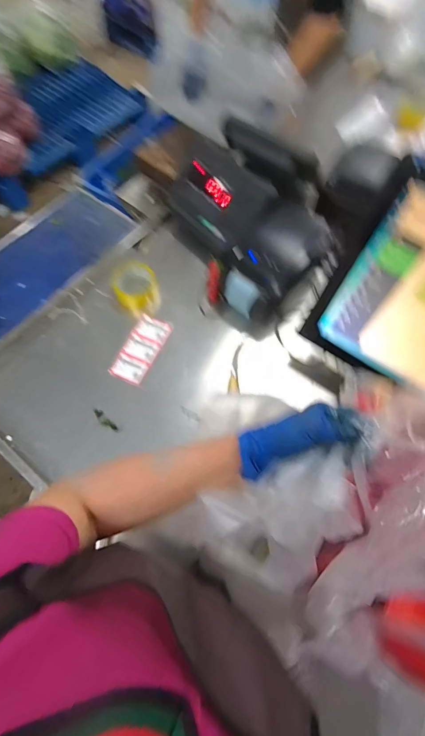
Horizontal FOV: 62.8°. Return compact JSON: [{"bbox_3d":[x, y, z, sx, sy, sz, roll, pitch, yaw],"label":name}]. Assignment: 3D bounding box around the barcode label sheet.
[{"bbox_3d":[-0.151,-0.042,0.746,0.074,0.011,0.156,23,67,6],"label":"barcode label sheet"}]

